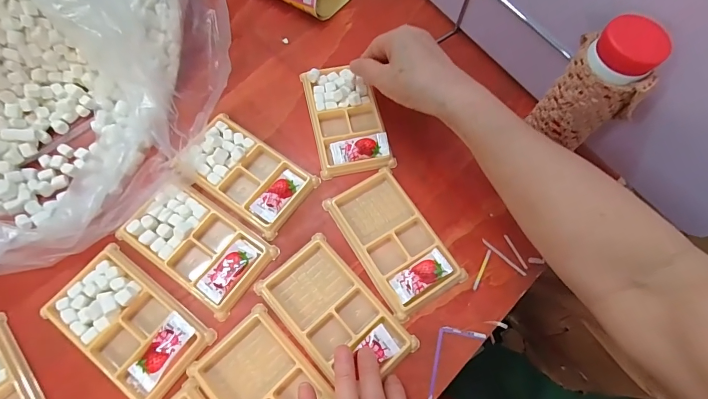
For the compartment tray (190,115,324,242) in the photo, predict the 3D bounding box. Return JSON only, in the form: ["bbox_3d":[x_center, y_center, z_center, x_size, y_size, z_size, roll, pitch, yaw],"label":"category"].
[{"bbox_3d":[-0.111,-0.028,0.395,0.129,0.015,0.075,35,71,11],"label":"compartment tray"}]

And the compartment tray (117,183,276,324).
[{"bbox_3d":[-0.148,0.040,0.364,0.129,0.013,0.076,35,71,11],"label":"compartment tray"}]

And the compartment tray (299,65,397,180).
[{"bbox_3d":[-0.008,-0.092,0.423,0.076,0.017,0.130,-10,69,-7],"label":"compartment tray"}]

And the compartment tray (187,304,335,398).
[{"bbox_3d":[-0.067,0.166,0.322,0.077,0.015,0.132,-42,76,-17],"label":"compartment tray"}]

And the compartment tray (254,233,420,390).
[{"bbox_3d":[-0.017,0.105,0.348,0.080,0.013,0.134,-39,75,-16],"label":"compartment tray"}]

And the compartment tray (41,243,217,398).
[{"bbox_3d":[-0.196,0.105,0.332,0.133,0.017,0.077,39,72,12],"label":"compartment tray"}]

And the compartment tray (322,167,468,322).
[{"bbox_3d":[0.039,0.038,0.377,0.078,0.011,0.133,-30,72,-13],"label":"compartment tray"}]

